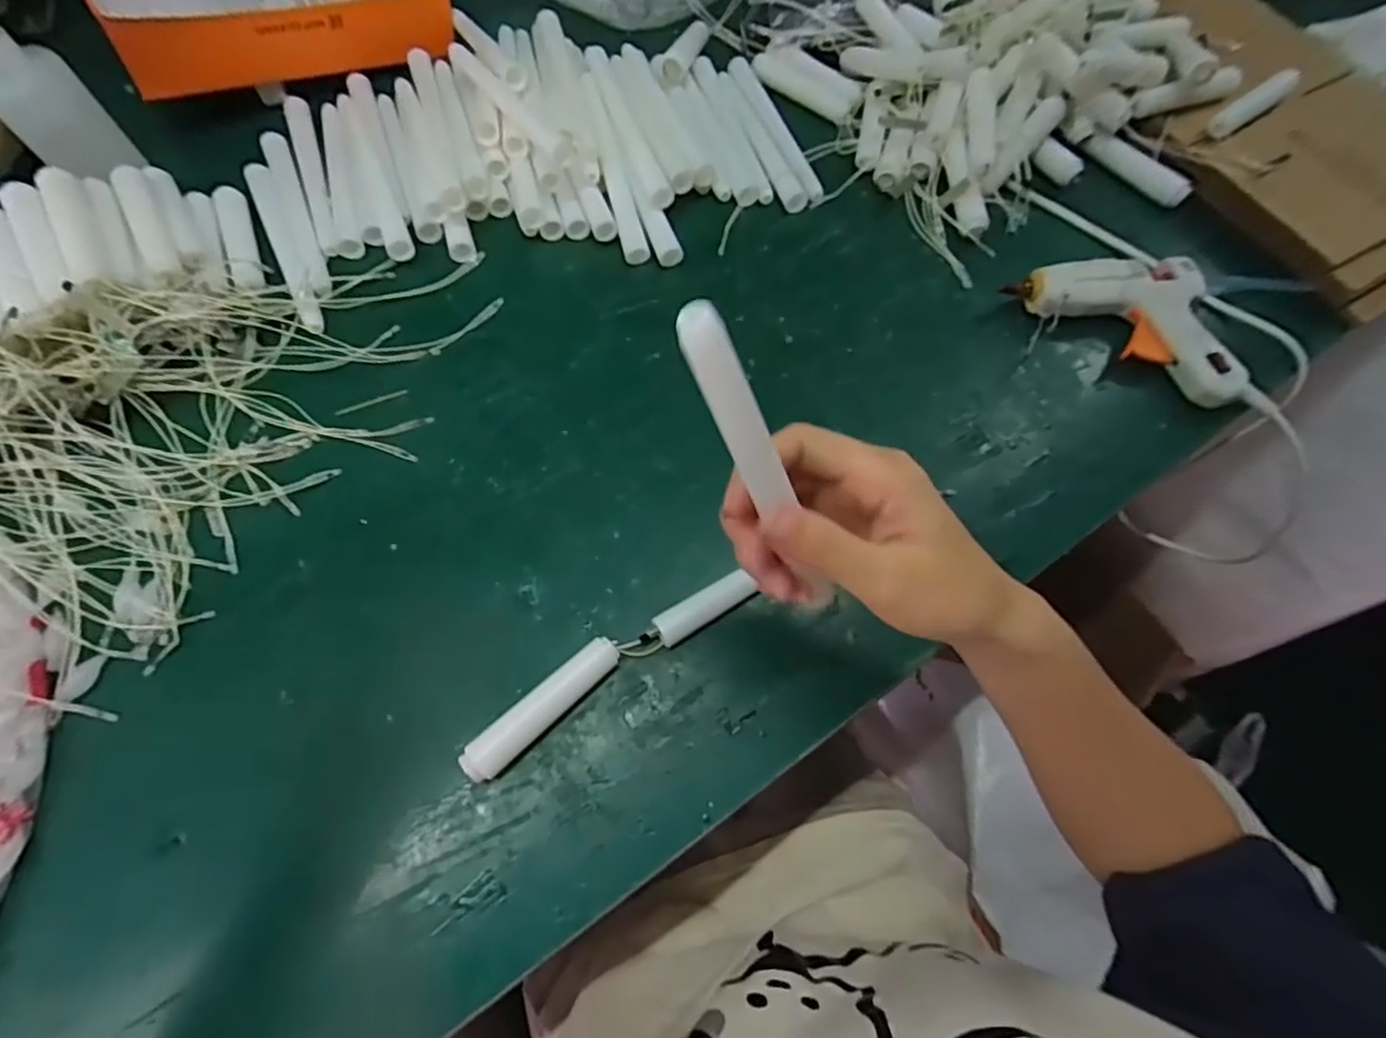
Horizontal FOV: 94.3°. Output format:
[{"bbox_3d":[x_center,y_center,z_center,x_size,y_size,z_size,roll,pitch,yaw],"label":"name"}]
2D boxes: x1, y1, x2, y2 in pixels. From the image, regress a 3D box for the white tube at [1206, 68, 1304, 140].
[{"bbox_3d":[0.405,-0.302,0.464,0.074,0.019,0.023,-34,73,-15],"label":"white tube"}]

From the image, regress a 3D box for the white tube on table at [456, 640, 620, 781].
[{"bbox_3d":[-0.074,0.094,0.321,0.088,0.018,0.018,-41,74,-17],"label":"white tube on table"}]

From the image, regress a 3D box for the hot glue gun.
[{"bbox_3d":[0.294,-0.133,0.419,0.099,0.030,0.146,-39,74,-16],"label":"hot glue gun"}]

